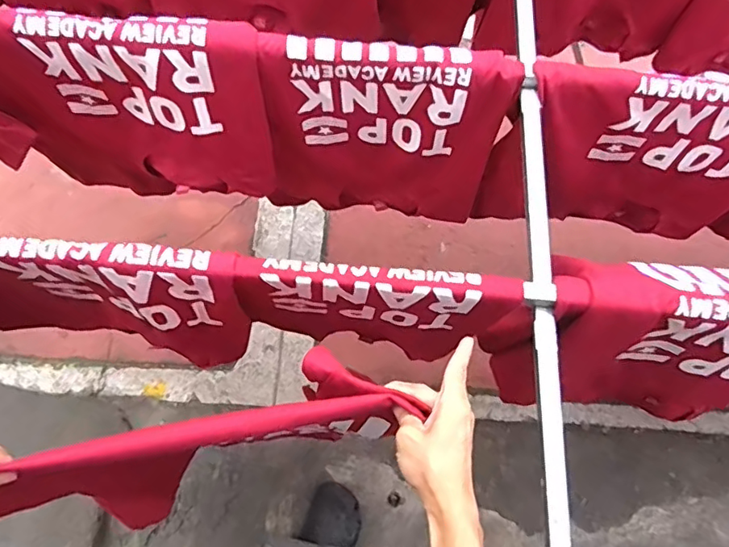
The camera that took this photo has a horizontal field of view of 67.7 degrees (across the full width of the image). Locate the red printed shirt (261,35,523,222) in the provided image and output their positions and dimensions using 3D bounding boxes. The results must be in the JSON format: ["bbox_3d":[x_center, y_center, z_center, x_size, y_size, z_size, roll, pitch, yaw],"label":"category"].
[{"bbox_3d":[0.025,-0.207,0.856,0.341,0.365,0.092,8,77,0],"label":"red printed shirt"}]

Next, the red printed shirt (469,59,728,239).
[{"bbox_3d":[0.421,-0.170,0.848,0.432,0.330,0.088,5,77,-1],"label":"red printed shirt"}]

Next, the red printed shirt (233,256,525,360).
[{"bbox_3d":[0.017,0.055,0.727,0.296,0.317,0.042,5,77,-1],"label":"red printed shirt"}]

